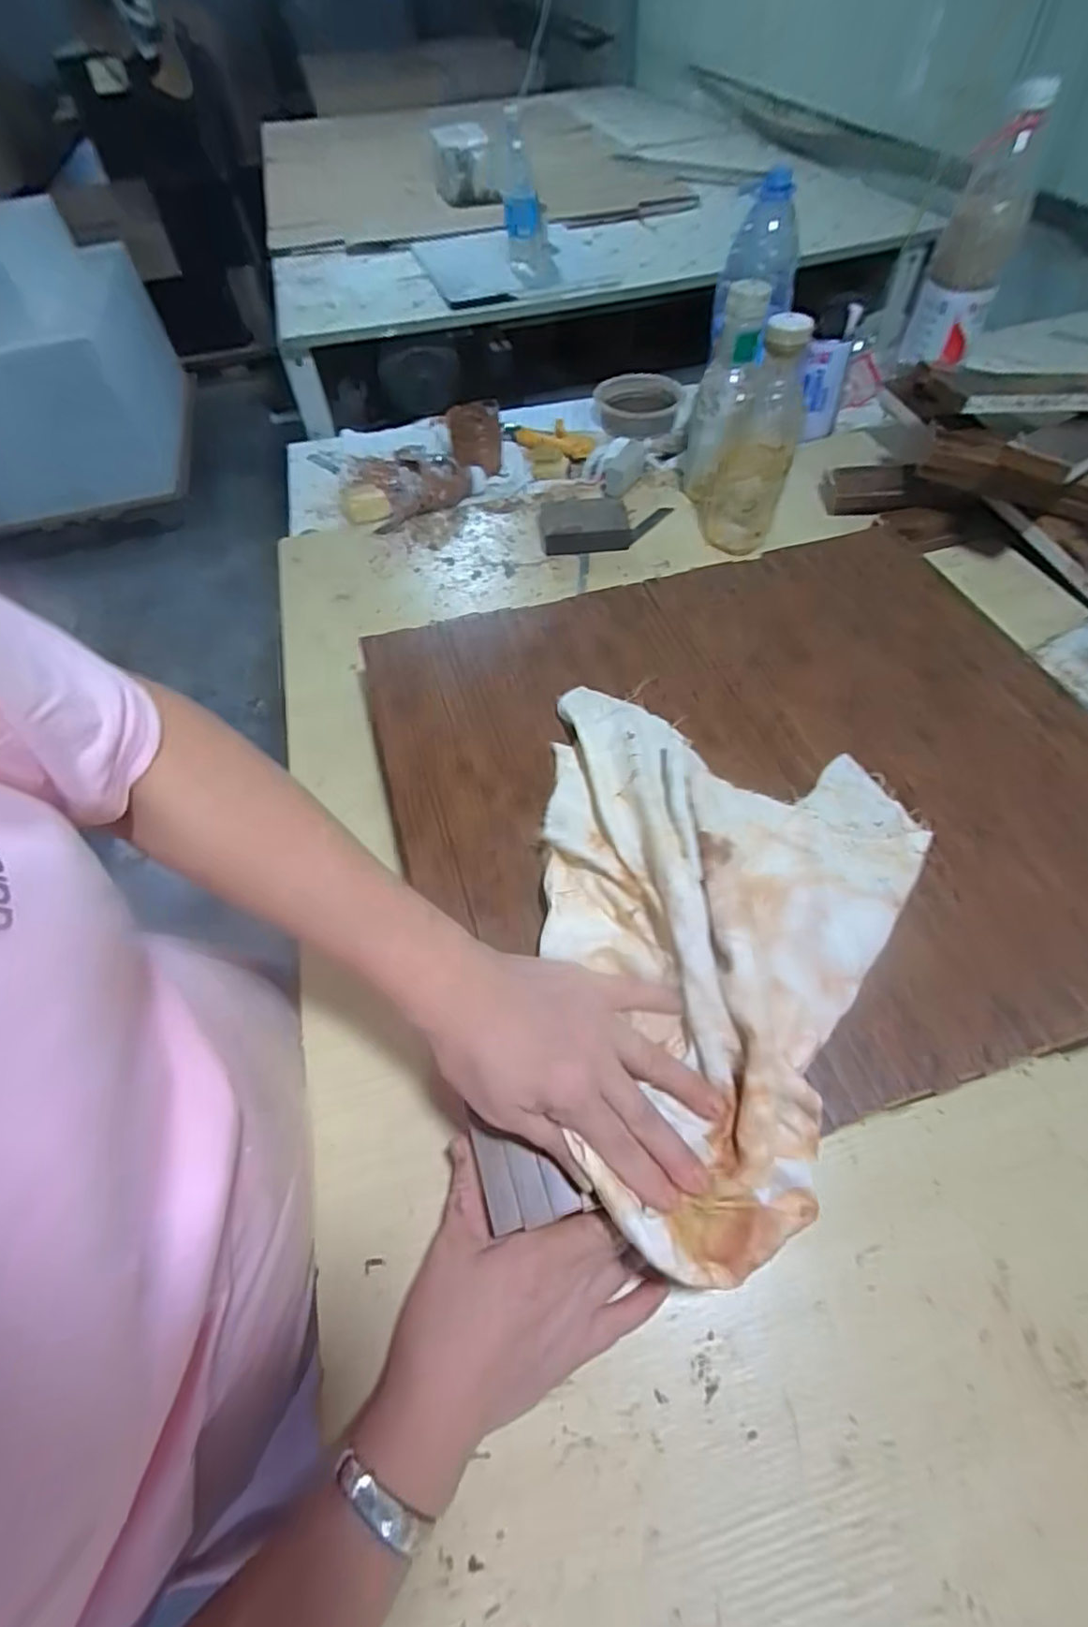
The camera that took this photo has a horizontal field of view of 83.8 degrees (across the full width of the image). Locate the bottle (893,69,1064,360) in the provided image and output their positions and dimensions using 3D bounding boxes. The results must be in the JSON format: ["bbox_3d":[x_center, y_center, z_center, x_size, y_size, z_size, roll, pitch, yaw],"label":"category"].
[{"bbox_3d":[0.514,-0.675,0.719,0.082,0.234,0.088,21,61,15],"label":"bottle"}]

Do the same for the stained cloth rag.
[{"bbox_3d":[0.082,0.065,0.376,0.256,0.045,0.328,19,60,14],"label":"stained cloth rag"}]

